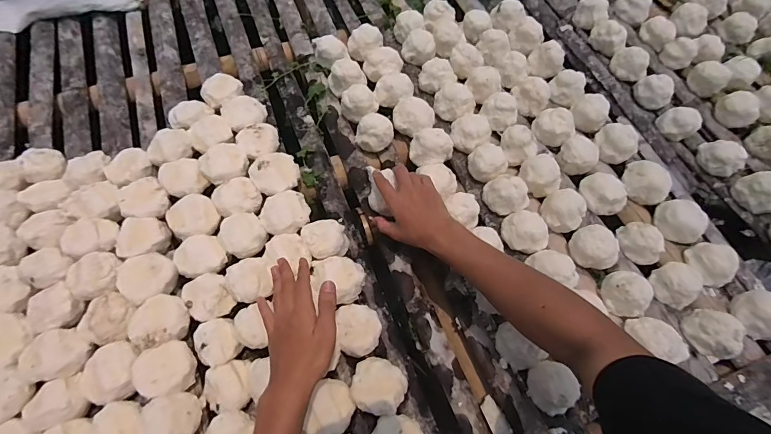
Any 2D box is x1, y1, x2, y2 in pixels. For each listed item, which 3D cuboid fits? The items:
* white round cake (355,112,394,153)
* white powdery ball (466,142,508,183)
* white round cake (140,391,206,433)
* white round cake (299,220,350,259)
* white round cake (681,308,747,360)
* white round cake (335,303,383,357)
[{"bbox_3d":[-0.017,-0.157,0.741,0.059,0.048,0.061,1,65,-3],"label":"white round cake"},{"bbox_3d":[0.183,-0.098,0.716,0.065,0.044,0.057,35,68,12],"label":"white powdery ball"},{"bbox_3d":[-0.277,0.263,0.521,0.061,0.052,0.062,1,65,-3],"label":"white round cake"},{"bbox_3d":[-0.095,0.037,0.646,0.068,0.032,0.066,1,65,-3],"label":"white round cake"},{"bbox_3d":[0.475,0.165,0.576,0.059,0.044,0.061,1,65,-3],"label":"white round cake"},{"bbox_3d":[-0.039,0.168,0.589,0.066,0.041,0.077,-5,66,-6],"label":"white round cake"}]

